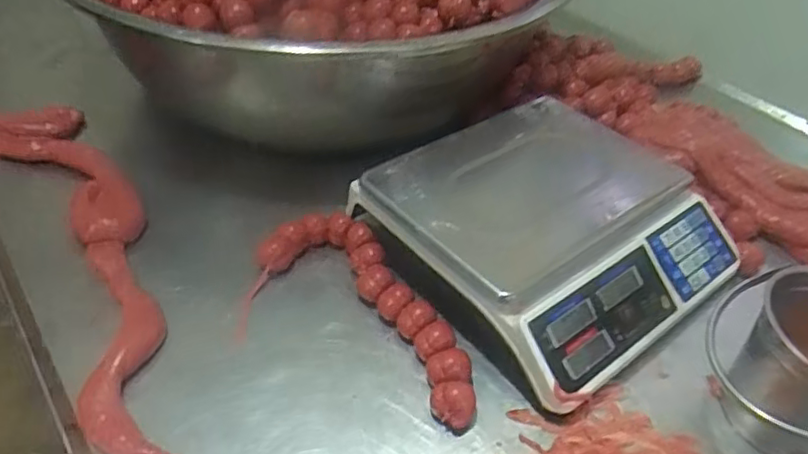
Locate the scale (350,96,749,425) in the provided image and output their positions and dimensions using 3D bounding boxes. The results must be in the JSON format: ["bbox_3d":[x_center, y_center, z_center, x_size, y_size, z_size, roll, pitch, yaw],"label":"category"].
[{"bbox_3d":[0.165,-0.003,0.684,0.338,0.093,0.319,-23,49,-28],"label":"scale"}]

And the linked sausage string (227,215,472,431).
[{"bbox_3d":[-0.036,0.081,0.643,0.287,0.038,0.172,22,44,17],"label":"linked sausage string"}]

